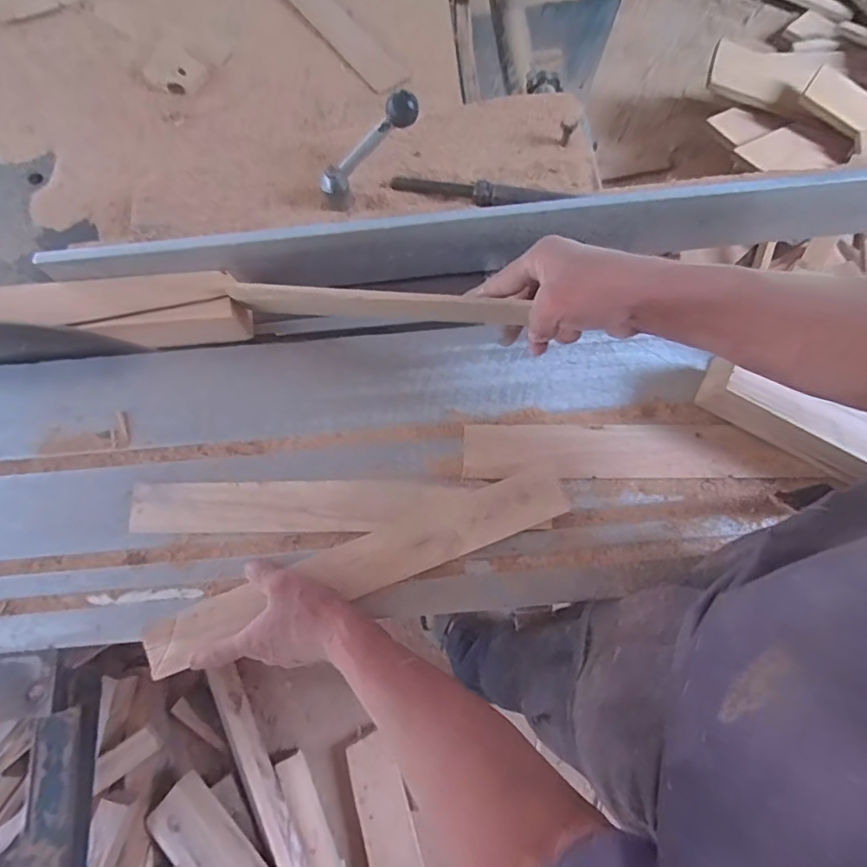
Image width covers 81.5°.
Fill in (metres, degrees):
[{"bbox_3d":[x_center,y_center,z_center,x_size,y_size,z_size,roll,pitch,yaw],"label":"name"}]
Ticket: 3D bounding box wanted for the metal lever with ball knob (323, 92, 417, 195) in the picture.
[{"bbox_3d":[-0.067,-0.294,0.513,0.123,0.025,0.027,-41,77,12],"label":"metal lever with ball knob"}]

